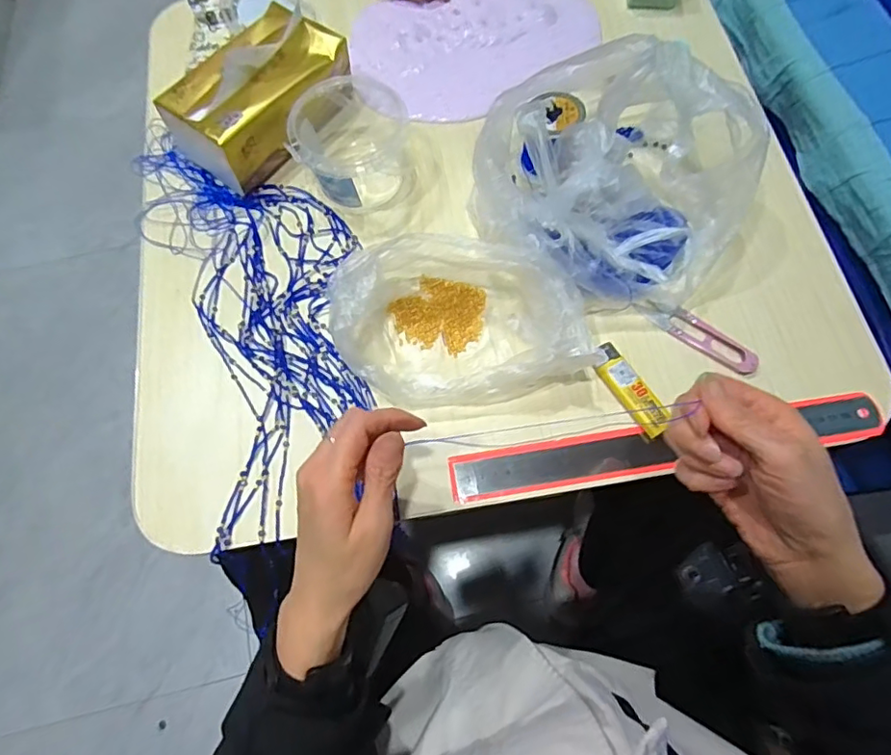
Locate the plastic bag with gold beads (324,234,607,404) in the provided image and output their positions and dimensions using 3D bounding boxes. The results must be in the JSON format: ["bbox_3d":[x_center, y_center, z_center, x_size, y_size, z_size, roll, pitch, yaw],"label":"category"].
[{"bbox_3d":[0.011,-0.046,0.425,0.186,0.063,0.120,-4,70,-1],"label":"plastic bag with gold beads"}]

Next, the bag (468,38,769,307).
[{"bbox_3d":[0.144,-0.165,0.430,0.189,0.130,0.213,31,73,11],"label":"bag"}]

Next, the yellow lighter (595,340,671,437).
[{"bbox_3d":[0.144,0.008,0.430,0.026,0.013,0.078,-29,72,-10],"label":"yellow lighter"}]

